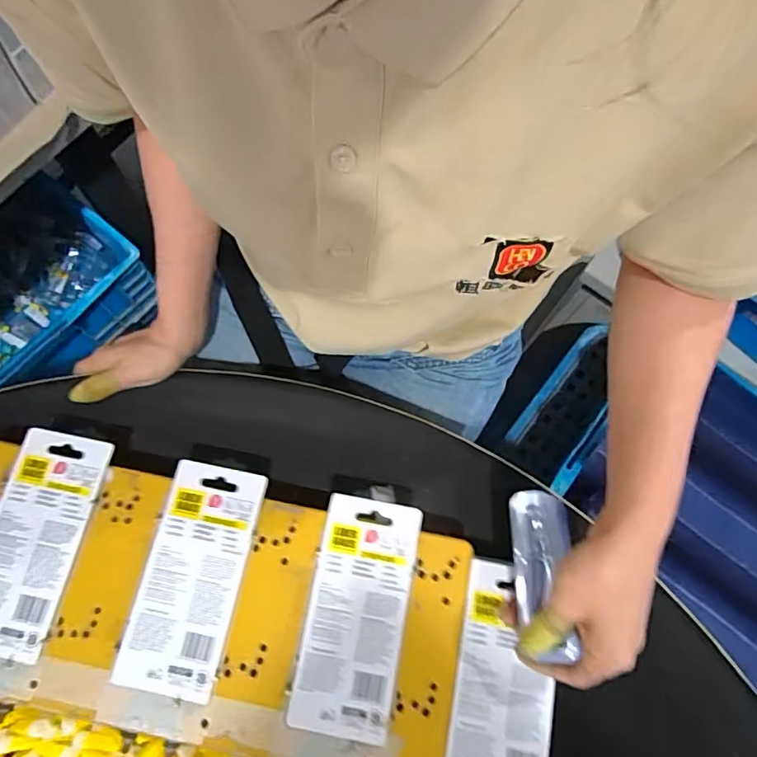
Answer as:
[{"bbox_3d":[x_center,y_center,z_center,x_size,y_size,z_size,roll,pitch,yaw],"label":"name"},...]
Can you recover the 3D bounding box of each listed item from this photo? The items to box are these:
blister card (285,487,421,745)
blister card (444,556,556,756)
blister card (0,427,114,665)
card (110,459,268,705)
[{"bbox_3d":[-0.015,0.169,0.380,0.071,0.006,0.157,10,74,2],"label":"blister card"},{"bbox_3d":[0.089,0.218,0.371,0.070,0.004,0.159,11,74,2],"label":"blister card"},{"bbox_3d":[-0.259,0.119,0.390,0.071,0.007,0.158,11,74,2],"label":"blister card"},{"bbox_3d":[-0.137,0.144,0.385,0.070,0.005,0.158,11,74,3],"label":"card"}]

